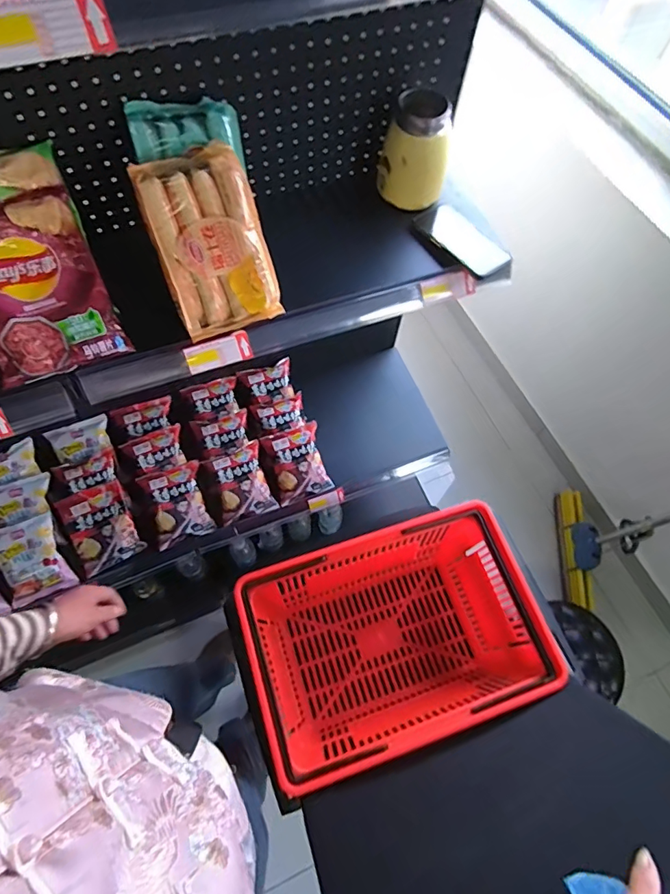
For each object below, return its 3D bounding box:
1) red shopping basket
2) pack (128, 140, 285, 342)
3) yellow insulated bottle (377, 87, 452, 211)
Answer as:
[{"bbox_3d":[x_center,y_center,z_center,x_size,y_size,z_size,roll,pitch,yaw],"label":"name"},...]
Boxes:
[{"bbox_3d":[0.108,0.352,0.897,0.485,0.252,0.325,-17,66,-9],"label":"red shopping basket"},{"bbox_3d":[-0.160,-0.263,0.625,0.137,0.215,0.034,-18,22,-7],"label":"pack"},{"bbox_3d":[0.130,-0.471,0.754,0.109,0.132,0.104,9,65,3],"label":"yellow insulated bottle"}]

